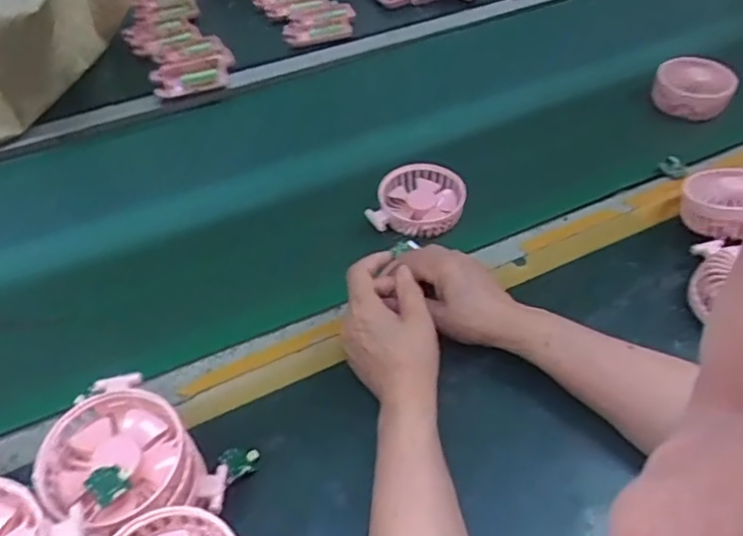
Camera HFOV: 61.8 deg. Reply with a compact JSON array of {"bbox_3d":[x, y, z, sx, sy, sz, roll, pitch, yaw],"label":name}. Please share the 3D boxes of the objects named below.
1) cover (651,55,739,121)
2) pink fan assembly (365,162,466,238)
[{"bbox_3d":[0.405,-0.231,0.776,0.094,0.045,0.081,23,52,22],"label":"cover"},{"bbox_3d":[0.052,-0.073,0.664,0.091,0.025,0.089,11,49,12],"label":"pink fan assembly"}]

